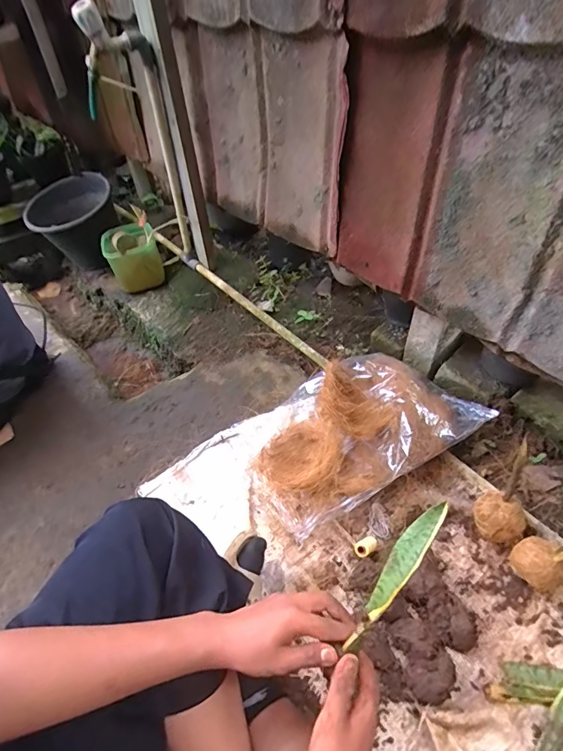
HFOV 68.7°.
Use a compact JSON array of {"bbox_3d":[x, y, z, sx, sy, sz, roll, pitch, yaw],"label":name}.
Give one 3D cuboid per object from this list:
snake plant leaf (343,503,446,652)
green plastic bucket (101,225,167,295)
[{"bbox_3d":[0.113,0.205,0.420,0.028,0.021,0.175,33,89,31],"label":"snake plant leaf"},{"bbox_3d":[-0.464,-0.366,1.300,0.160,0.174,0.136,-18,48,-12],"label":"green plastic bucket"}]

